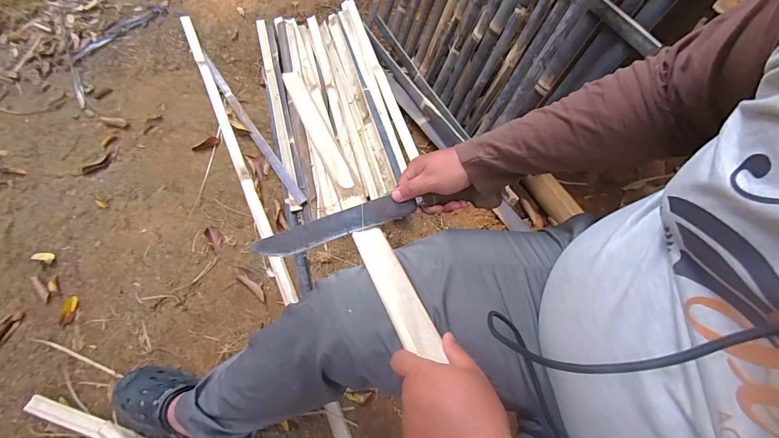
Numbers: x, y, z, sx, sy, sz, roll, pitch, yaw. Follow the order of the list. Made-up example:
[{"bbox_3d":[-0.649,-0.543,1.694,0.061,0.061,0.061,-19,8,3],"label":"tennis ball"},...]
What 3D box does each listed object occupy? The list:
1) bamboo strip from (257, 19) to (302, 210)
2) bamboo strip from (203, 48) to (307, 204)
[{"bbox_3d":[-0.377,-0.389,1.176,0.039,0.020,0.856,-15,64,-6],"label":"bamboo strip"},{"bbox_3d":[-0.454,-0.314,1.133,0.032,0.018,0.738,-32,68,-14],"label":"bamboo strip"}]

